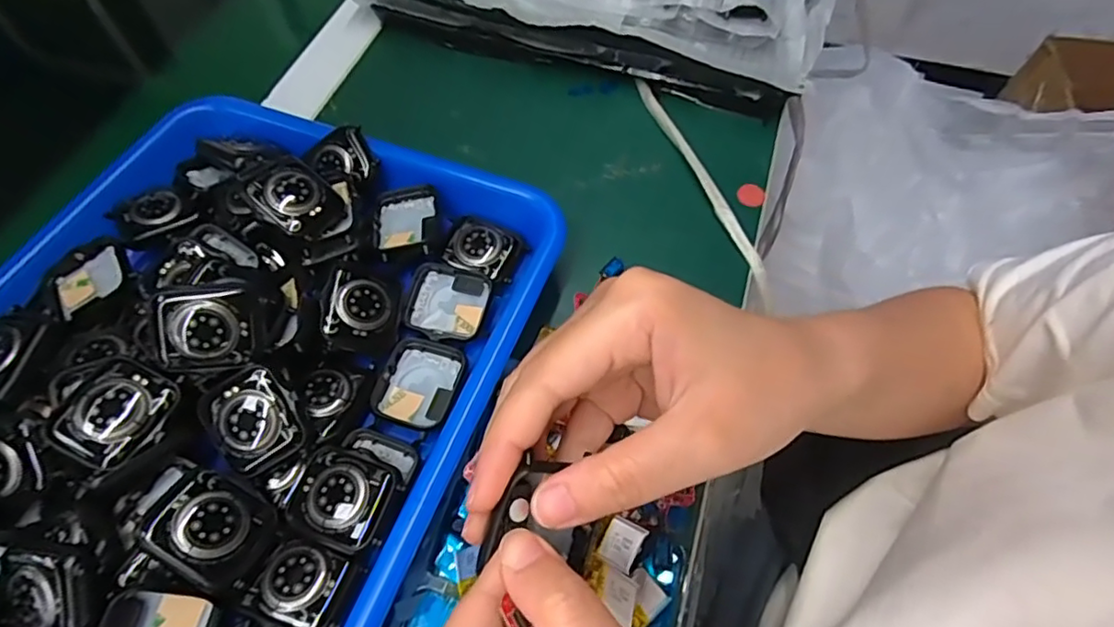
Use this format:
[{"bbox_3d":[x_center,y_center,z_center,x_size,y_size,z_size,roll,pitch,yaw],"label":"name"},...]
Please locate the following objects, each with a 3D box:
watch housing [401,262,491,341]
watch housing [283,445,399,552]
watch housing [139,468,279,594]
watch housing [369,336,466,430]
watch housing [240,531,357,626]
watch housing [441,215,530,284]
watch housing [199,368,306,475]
[{"bbox_3d":[-0.056,-0.005,0.301,0.040,0.008,0.039,15,61,8],"label":"watch housing"},{"bbox_3d":[-0.087,0.073,0.243,0.038,0.008,0.036,19,62,11],"label":"watch housing"},{"bbox_3d":[-0.130,0.081,0.229,0.040,0.005,0.035,37,46,-9],"label":"watch housing"},{"bbox_3d":[-0.064,0.033,0.282,0.035,0.008,0.042,13,61,7],"label":"watch housing"},{"bbox_3d":[-0.099,0.105,0.232,0.034,0.007,0.032,17,62,10],"label":"watch housing"},{"bbox_3d":[-0.039,-0.035,0.317,0.043,0.009,0.033,21,62,11],"label":"watch housing"},{"bbox_3d":[-0.126,0.044,0.250,0.038,0.010,0.038,-26,94,-6],"label":"watch housing"}]

